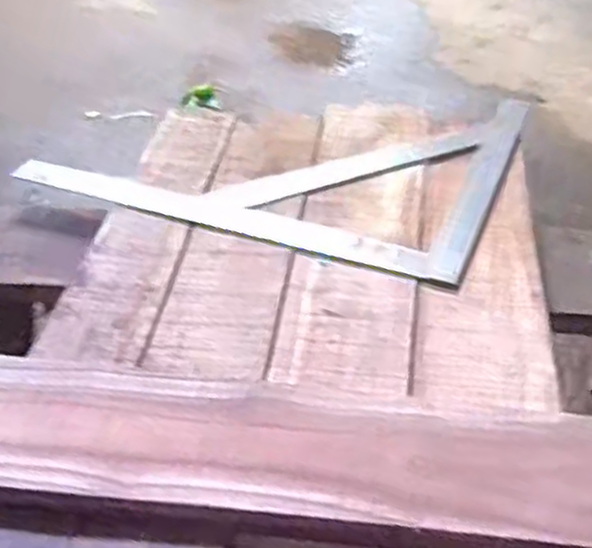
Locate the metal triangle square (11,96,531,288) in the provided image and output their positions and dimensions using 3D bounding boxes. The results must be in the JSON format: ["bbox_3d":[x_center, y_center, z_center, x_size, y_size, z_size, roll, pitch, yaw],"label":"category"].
[{"bbox_3d":[-0.021,-0.171,1.008,0.579,0.017,0.372,14,46,21],"label":"metal triangle square"}]

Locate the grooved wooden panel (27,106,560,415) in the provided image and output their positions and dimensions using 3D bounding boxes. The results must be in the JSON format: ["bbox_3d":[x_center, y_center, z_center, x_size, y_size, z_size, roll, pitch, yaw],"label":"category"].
[{"bbox_3d":[0.021,-0.062,0.882,0.501,0.019,0.494,3,43,10],"label":"grooved wooden panel"}]

